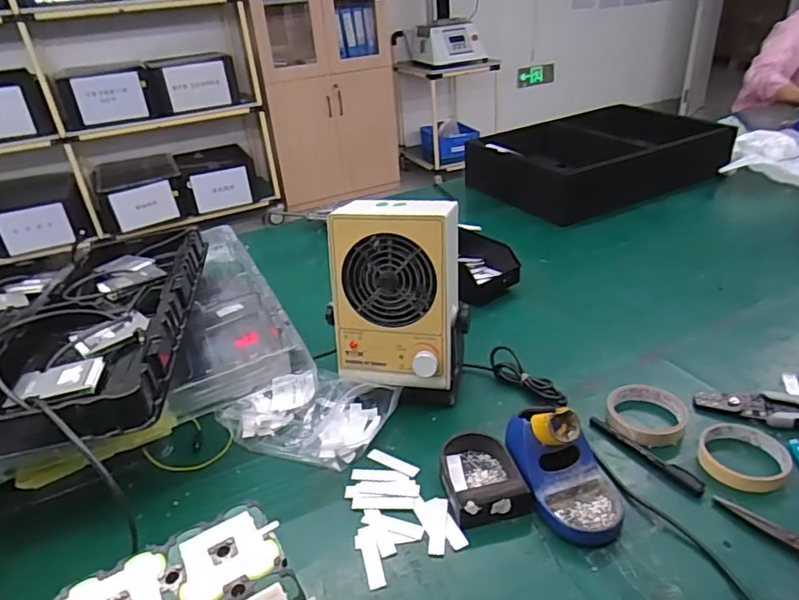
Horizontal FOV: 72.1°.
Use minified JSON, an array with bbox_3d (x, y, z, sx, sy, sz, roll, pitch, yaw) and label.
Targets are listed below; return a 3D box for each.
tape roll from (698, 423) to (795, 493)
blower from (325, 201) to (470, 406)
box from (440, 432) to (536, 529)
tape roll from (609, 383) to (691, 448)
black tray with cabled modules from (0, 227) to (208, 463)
[{"bbox_3d":[0.370,0.167,0.590,0.086,0.019,0.084,-4,31,2],"label":"tape roll"},{"bbox_3d":[0.002,0.007,0.685,0.152,0.246,0.120,4,32,15],"label":"blower"},{"bbox_3d":[0.085,0.184,0.585,0.077,0.036,0.108,-11,32,-9],"label":"box"},{"bbox_3d":[0.291,0.134,0.651,0.088,0.031,0.083,-11,32,-10],"label":"tape roll"},{"bbox_3d":[-0.431,0.028,0.660,0.335,0.058,0.465,-9,30,-8],"label":"black tray with cabled modules"}]

